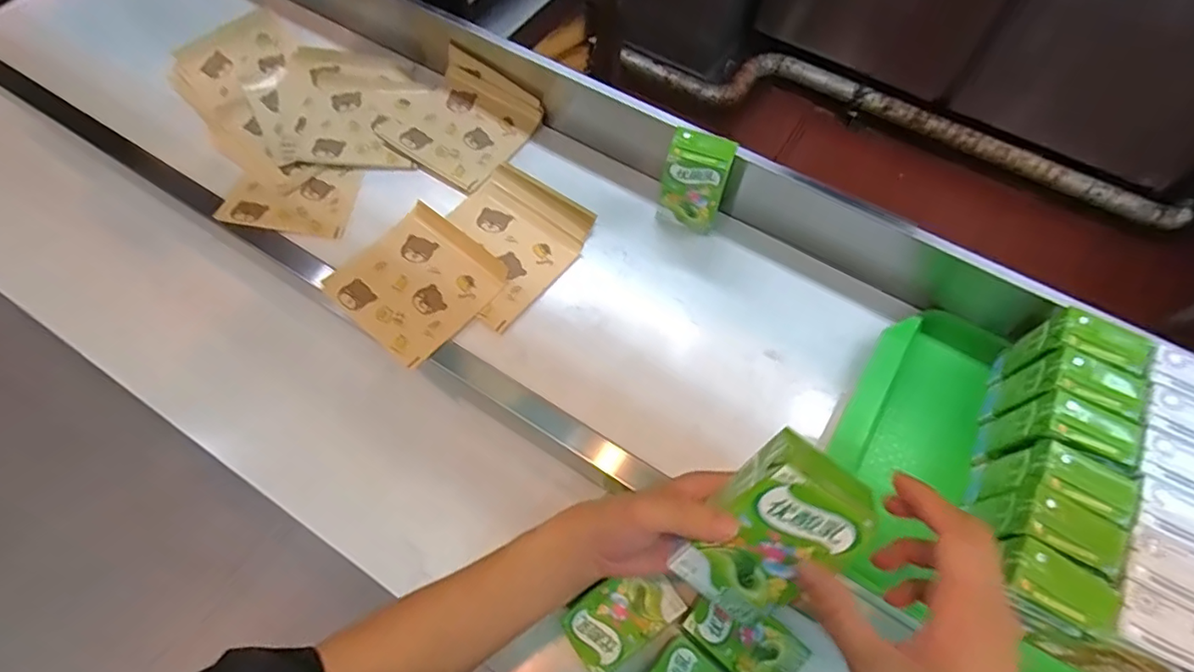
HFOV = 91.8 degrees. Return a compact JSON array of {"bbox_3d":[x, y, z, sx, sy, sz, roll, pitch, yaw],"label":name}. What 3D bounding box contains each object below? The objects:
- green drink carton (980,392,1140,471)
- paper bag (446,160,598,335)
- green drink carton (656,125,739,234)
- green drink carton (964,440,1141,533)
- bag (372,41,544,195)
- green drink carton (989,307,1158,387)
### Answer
[{"bbox_3d":[0.387,0.092,0.491,0.067,0.096,0.047,27,65,12],"label":"green drink carton"},{"bbox_3d":[-0.103,-0.109,0.652,0.150,0.006,0.177,35,67,15],"label":"paper bag"},{"bbox_3d":[0.106,-0.165,0.622,0.063,0.097,0.048,21,64,9],"label":"green drink carton"},{"bbox_3d":[0.367,0.129,0.475,0.068,0.095,0.045,28,66,12],"label":"green drink carton"},{"bbox_3d":[-0.179,-0.277,0.731,0.179,0.042,0.157,33,67,14],"label":"bag"},{"bbox_3d":[0.427,0.025,0.528,0.072,0.096,0.043,25,65,11],"label":"green drink carton"}]

